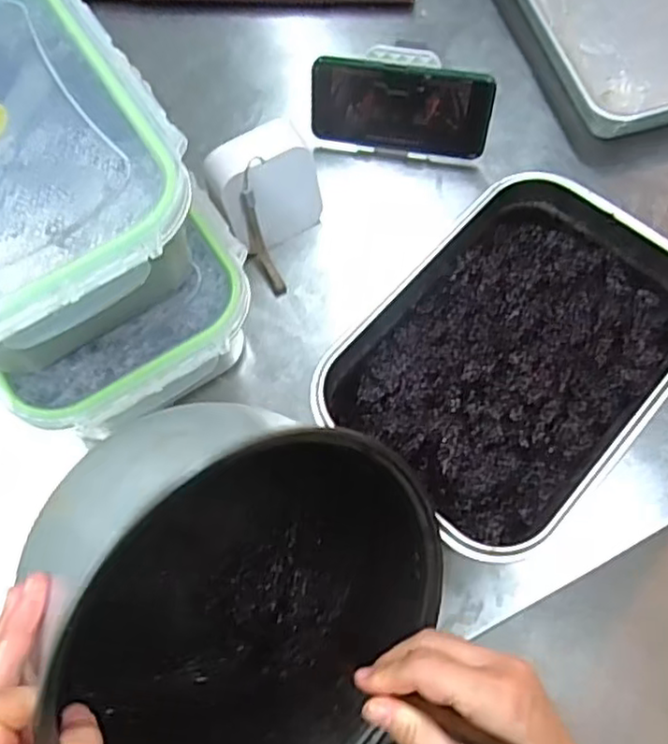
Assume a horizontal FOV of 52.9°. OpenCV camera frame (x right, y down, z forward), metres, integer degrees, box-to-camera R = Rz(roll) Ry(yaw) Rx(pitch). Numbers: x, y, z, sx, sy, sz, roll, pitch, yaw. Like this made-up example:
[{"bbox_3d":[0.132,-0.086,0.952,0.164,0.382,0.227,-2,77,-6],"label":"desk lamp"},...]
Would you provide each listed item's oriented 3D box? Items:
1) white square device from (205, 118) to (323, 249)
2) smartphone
[{"bbox_3d":[-0.058,-0.158,0.589,0.089,0.096,0.055,-27,68,-9],"label":"white square device"},{"bbox_3d":[0.060,-0.240,0.614,0.161,0.076,0.007,10,47,5],"label":"smartphone"}]

